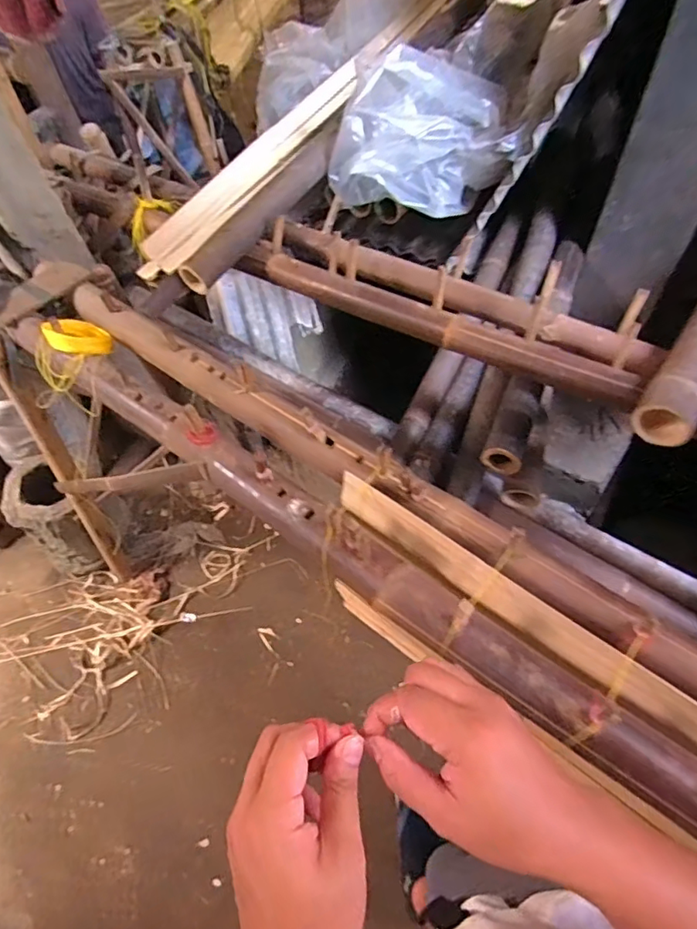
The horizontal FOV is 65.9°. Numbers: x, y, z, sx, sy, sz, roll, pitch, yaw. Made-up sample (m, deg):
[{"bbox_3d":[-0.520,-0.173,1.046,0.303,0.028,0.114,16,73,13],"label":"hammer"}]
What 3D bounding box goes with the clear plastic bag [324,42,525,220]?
[{"bbox_3d":[0.155,-0.687,1.136,0.373,0.288,0.132,-3,56,2],"label":"clear plastic bag"}]

